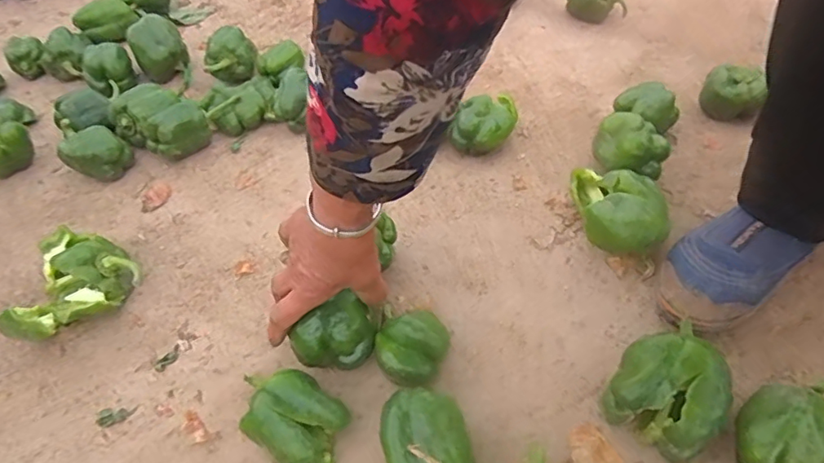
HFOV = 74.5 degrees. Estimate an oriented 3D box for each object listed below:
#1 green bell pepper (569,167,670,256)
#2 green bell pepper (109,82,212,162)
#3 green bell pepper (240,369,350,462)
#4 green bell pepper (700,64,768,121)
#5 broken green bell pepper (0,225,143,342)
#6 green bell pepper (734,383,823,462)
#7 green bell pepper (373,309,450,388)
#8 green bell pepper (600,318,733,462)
[{"bbox_3d":[0.210,-0.017,0.549,0.084,0.053,0.099,-1,48,3],"label":"green bell pepper"},{"bbox_3d":[-0.319,-0.140,0.700,0.128,0.065,0.082,27,55,25],"label":"green bell pepper"},{"bbox_3d":[-0.101,0.148,0.435,0.098,0.049,0.061,29,55,26],"label":"green bell pepper"},{"bbox_3d":[0.395,-0.167,0.663,0.068,0.057,0.067,22,53,22],"label":"green bell pepper"},{"bbox_3d":[-0.342,0.058,0.540,0.105,0.056,0.119,32,57,28],"label":"broken green bell pepper"},{"bbox_3d":[0.278,0.146,0.396,0.100,0.064,0.063,-32,54,-23],"label":"green bell pepper"},{"bbox_3d":[0.003,0.105,0.466,0.063,0.049,0.048,-21,50,-15],"label":"green bell pepper"},{"bbox_3d":[0.203,0.118,0.424,0.075,0.058,0.098,30,56,27],"label":"green bell pepper"}]

